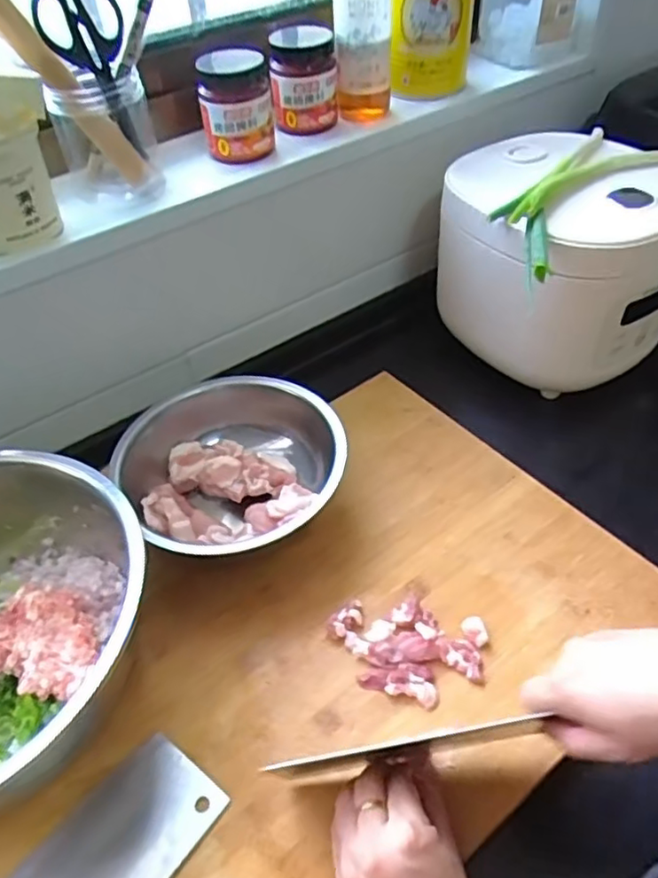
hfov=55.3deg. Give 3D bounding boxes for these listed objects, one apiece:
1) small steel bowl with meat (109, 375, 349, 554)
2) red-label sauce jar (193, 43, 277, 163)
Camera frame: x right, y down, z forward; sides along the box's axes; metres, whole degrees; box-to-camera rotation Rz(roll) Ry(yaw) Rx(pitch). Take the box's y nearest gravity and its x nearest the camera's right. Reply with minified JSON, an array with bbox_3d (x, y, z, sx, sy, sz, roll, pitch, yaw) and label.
[{"bbox_3d":[-0.087,0.024,0.588,0.188,0.064,0.186,-3,47,3],"label":"small steel bowl with meat"},{"bbox_3d":[-0.092,-0.329,0.618,0.070,0.084,0.070,-2,45,2],"label":"red-label sauce jar"}]

